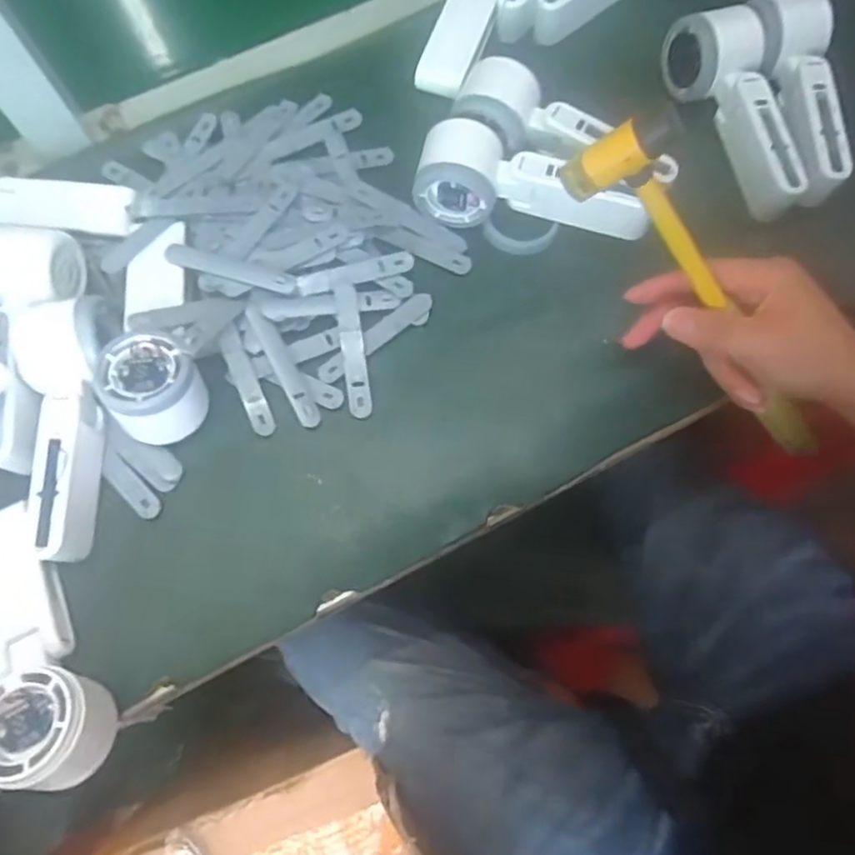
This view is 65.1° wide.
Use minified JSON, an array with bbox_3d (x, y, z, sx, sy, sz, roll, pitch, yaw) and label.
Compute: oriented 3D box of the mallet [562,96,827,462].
[{"bbox_3d":[0.181,-0.071,0.404,0.260,0.055,0.036,44,73,-24],"label":"mallet"}]

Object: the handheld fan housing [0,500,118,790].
[{"bbox_3d":[-0.233,0.119,0.380,0.055,0.051,0.170,-29,73,-8],"label":"handheld fan housing"}]

